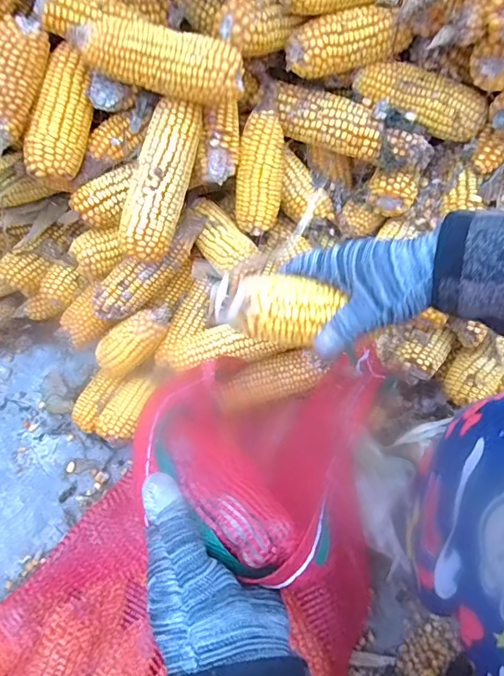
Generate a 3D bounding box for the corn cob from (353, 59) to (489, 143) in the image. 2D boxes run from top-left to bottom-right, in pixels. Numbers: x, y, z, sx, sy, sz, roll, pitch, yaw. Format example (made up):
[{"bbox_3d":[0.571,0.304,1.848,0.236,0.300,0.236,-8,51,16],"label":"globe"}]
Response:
[{"bbox_3d":[0.175,-0.251,0.481,0.137,0.041,0.042,19,76,4],"label":"corn cob"}]

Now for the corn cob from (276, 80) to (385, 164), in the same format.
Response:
[{"bbox_3d":[0.082,-0.239,0.508,0.138,0.043,0.043,28,77,6],"label":"corn cob"}]

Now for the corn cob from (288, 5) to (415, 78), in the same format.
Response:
[{"bbox_3d":[0.096,-0.296,0.459,0.119,0.041,0.043,-6,76,-2],"label":"corn cob"}]

